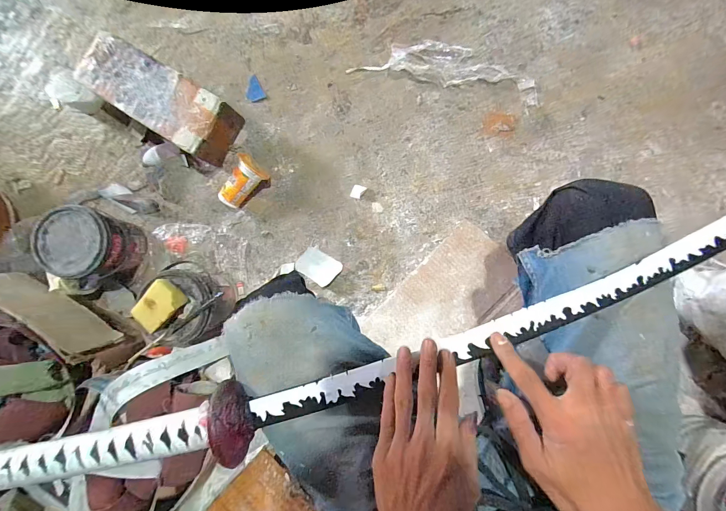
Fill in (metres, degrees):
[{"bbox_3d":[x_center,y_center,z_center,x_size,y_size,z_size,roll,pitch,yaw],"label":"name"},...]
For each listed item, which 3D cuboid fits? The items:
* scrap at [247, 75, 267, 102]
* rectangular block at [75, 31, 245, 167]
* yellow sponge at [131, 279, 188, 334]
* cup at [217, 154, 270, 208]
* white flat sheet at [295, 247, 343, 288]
[{"bbox_3d":[-0.231,-0.350,0.680,0.037,0.004,0.055,-27,86,4],"label":"scrap"},{"bbox_3d":[-0.409,-0.312,0.651,0.321,0.108,0.118,32,90,7],"label":"rectangular block"},{"bbox_3d":[-0.329,0.081,0.522,0.050,0.031,0.070,37,92,6],"label":"yellow sponge"},{"bbox_3d":[-0.240,-0.142,0.640,0.064,0.061,0.103,38,90,7],"label":"cup"},{"bbox_3d":[-0.090,0.022,0.644,0.083,0.006,0.058,31,92,9],"label":"white flat sheet"}]

